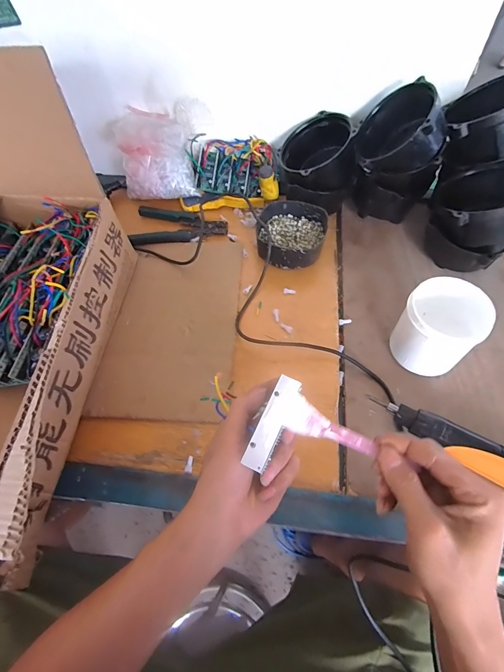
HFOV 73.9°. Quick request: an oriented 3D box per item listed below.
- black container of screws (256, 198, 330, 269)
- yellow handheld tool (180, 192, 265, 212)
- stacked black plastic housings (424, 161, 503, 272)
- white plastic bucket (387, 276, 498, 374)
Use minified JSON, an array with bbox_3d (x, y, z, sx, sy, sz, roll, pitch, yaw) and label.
[{"bbox_3d":[0.070,-0.177,0.592,0.115,0.051,0.126,-1,58,2],"label":"black container of screws"},{"bbox_3d":[-0.059,-0.265,0.660,0.166,0.021,0.037,5,59,6],"label":"yellow handheld tool"},{"bbox_3d":[0.345,-0.181,0.519,0.123,0.158,0.137,19,61,14],"label":"stacked black plastic housings"},{"bbox_3d":[0.239,-0.005,0.441,0.081,0.116,0.091,-33,63,-17],"label":"white plastic bucket"}]

